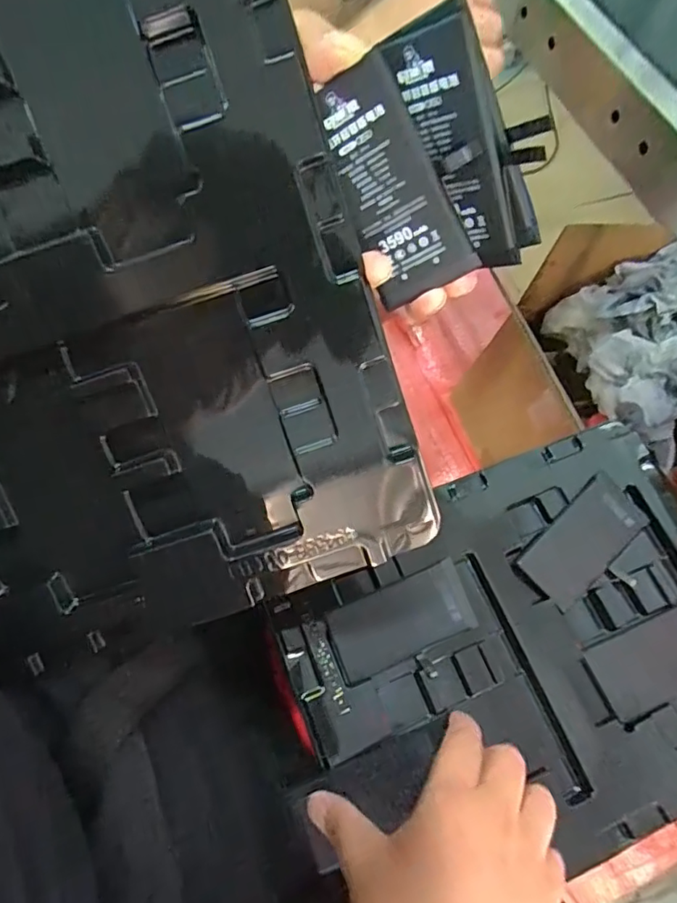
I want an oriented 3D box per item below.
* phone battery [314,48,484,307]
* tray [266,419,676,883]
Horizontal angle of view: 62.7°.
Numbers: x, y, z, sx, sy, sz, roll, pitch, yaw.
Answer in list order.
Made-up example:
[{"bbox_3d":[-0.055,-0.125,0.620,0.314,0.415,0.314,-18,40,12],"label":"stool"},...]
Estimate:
[{"bbox_3d":[0.019,-0.101,0.220,0.039,0.082,0.004,-23,28,26],"label":"phone battery"},{"bbox_3d":[0.118,0.115,0.335,0.279,0.019,0.215,-21,68,-12],"label":"tray"}]

